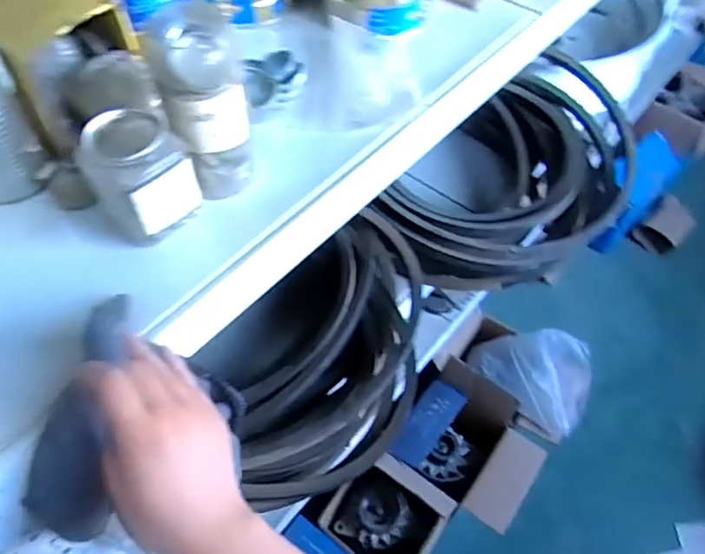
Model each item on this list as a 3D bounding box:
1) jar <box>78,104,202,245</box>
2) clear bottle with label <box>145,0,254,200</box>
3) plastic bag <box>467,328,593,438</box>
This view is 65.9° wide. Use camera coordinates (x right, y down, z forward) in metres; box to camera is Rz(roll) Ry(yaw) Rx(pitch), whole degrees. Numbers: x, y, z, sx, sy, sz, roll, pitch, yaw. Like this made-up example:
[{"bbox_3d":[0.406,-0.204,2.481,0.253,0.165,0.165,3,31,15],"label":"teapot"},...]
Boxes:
[{"bbox_3d":[-0.160,-0.076,0.417,0.074,0.079,0.062,-22,58,-14],"label":"jar"},{"bbox_3d":[-0.112,-0.126,0.424,0.062,0.141,0.065,-10,56,-7],"label":"clear bottle with label"},{"bbox_3d":[0.446,0.222,1.323,0.221,0.123,0.292,-37,63,-22],"label":"plastic bag"}]

